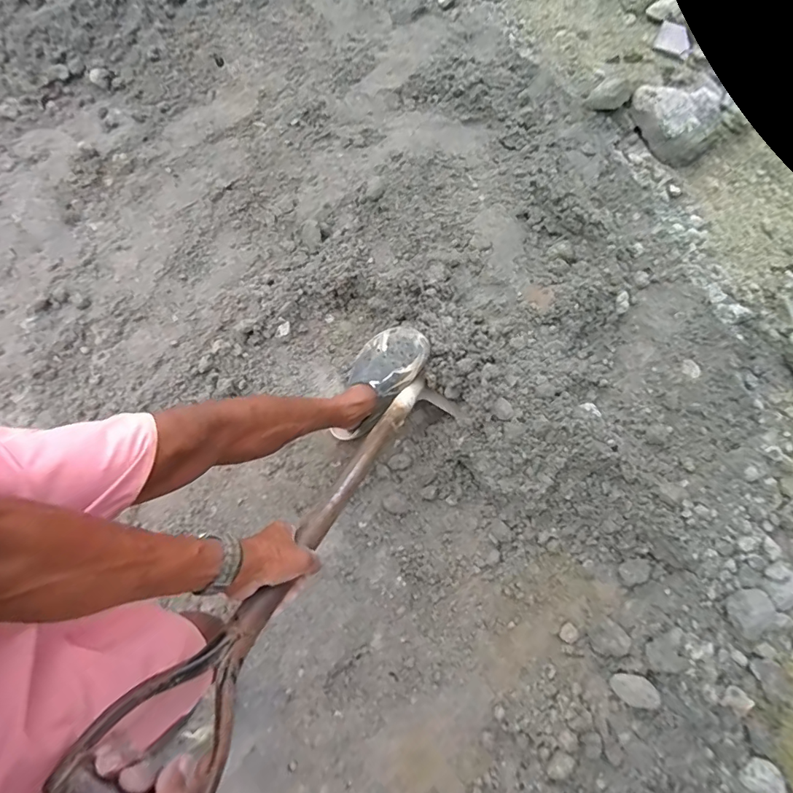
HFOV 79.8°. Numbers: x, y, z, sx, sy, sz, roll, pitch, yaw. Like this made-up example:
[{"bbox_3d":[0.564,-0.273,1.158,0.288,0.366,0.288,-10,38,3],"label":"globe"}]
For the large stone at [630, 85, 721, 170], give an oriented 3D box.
[{"bbox_3d":[0.722,-0.689,1.162,0.231,0.075,0.213,-18,73,-4],"label":"large stone"}]

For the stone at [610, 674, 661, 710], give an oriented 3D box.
[{"bbox_3d":[0.411,0.505,0.811,0.082,0.027,0.048,27,75,10],"label":"stone"}]

